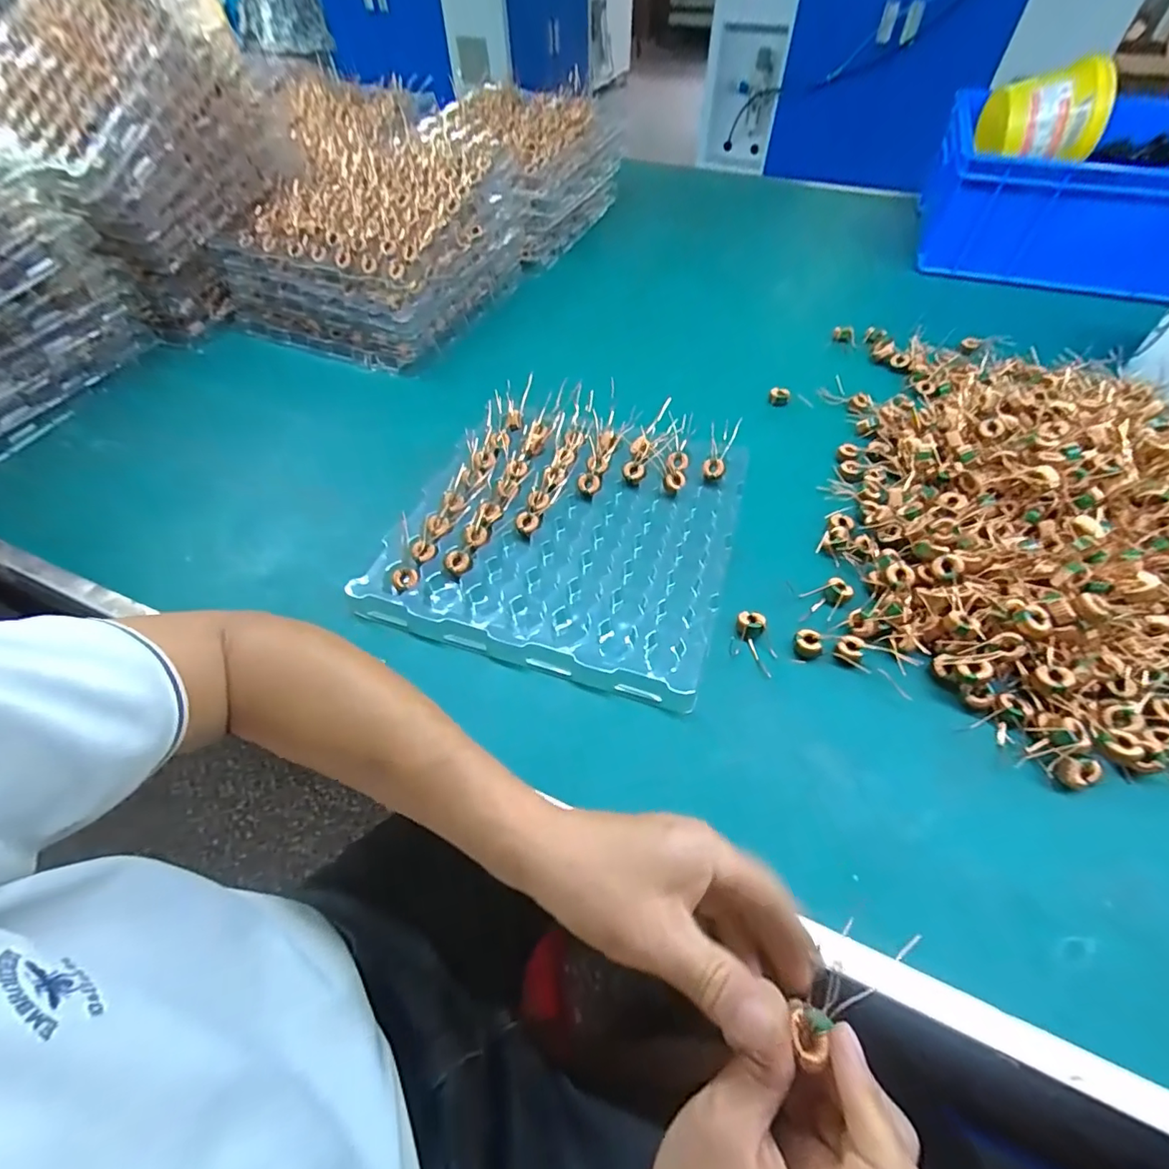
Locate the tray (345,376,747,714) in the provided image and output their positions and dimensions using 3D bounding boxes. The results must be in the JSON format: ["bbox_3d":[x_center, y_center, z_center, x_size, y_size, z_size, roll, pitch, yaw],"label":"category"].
[{"bbox_3d":[-0.007,-0.066,0.482,0.287,0.032,0.311,15,56,11],"label":"tray"}]

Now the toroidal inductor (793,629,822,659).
[{"bbox_3d":[0.174,0.045,0.404,0.019,0.009,0.020,13,55,9],"label":"toroidal inductor"}]

